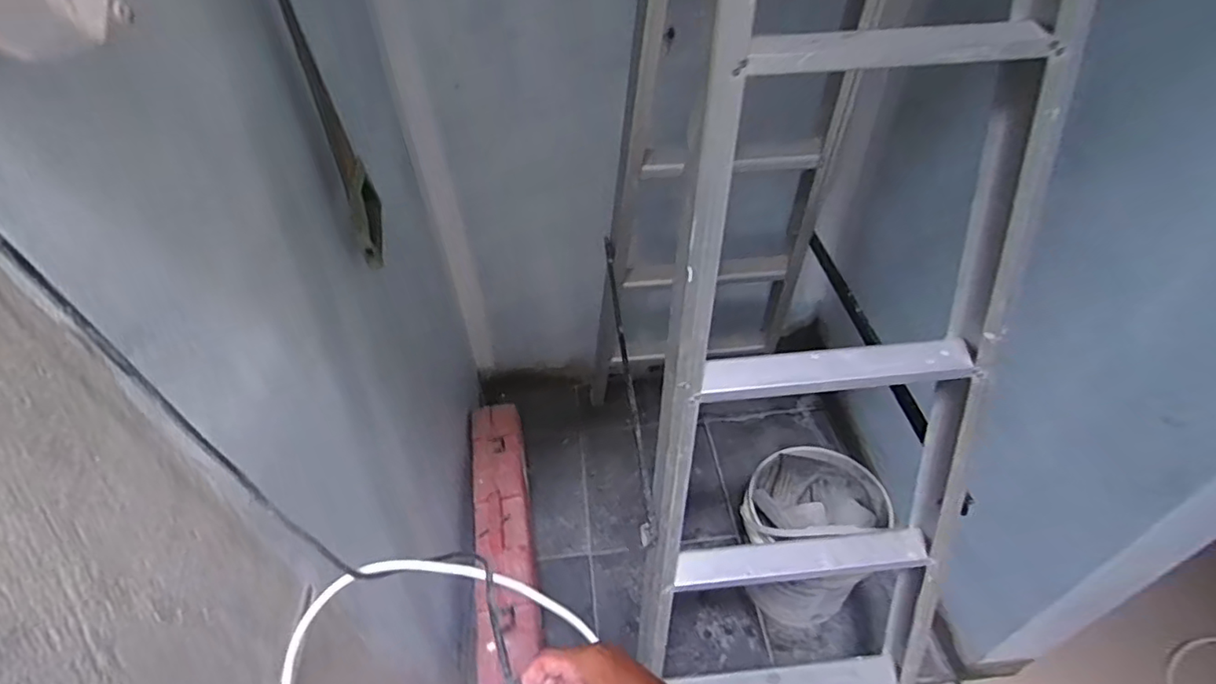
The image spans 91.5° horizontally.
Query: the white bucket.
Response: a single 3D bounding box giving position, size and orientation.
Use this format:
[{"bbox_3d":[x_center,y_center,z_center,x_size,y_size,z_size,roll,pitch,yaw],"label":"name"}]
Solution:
[{"bbox_3d":[0.452,0.424,1.342,0.281,0.344,0.277,-1,46,1],"label":"white bucket"}]

